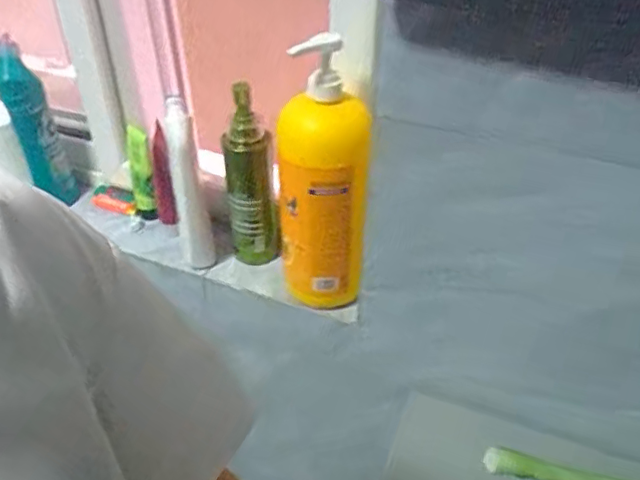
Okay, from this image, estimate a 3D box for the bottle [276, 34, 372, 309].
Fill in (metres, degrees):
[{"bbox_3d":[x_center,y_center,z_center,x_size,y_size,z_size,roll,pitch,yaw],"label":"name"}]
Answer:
[{"bbox_3d":[0.000,-0.052,0.588,0.087,0.295,0.089,-1,38,-1],"label":"bottle"}]

